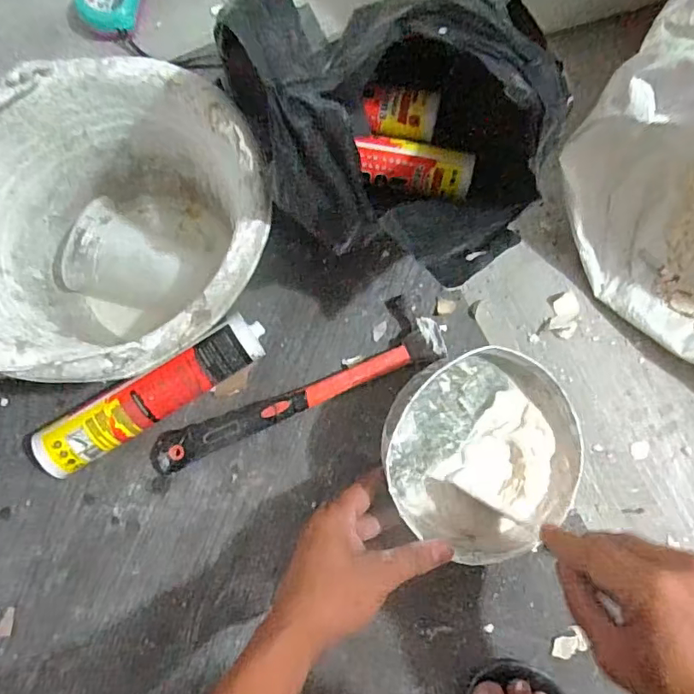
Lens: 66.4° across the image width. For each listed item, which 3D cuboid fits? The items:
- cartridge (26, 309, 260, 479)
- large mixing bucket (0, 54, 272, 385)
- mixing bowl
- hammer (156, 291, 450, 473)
[{"bbox_3d":[-0.177,0.045,0.493,0.218,0.056,0.045,-31,81,-7],"label":"cartridge"},{"bbox_3d":[-0.185,-0.082,0.458,0.239,0.168,0.233,0,79,0],"label":"large mixing bucket"},{"bbox_3d":[0.118,0.091,0.460,0.164,0.051,0.167,0,79,0],"label":"mixing bowl"},{"bbox_3d":[-0.047,0.045,0.510,0.291,0.023,0.068,-29,81,-5],"label":"hammer"}]

